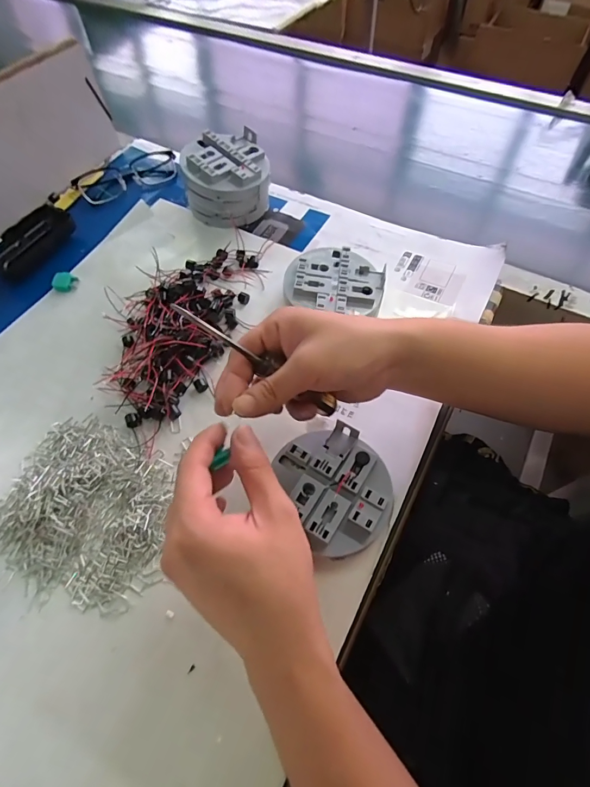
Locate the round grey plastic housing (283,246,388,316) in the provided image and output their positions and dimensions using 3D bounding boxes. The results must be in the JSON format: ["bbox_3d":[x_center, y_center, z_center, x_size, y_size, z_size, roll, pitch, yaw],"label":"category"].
[{"bbox_3d":[0.043,-0.113,0.419,0.101,0.039,0.094,20,62,11],"label":"round grey plastic housing"}]

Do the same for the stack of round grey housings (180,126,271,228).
[{"bbox_3d":[-0.083,-0.265,0.486,0.101,0.079,0.104,-10,61,-6],"label":"stack of round grey housings"}]

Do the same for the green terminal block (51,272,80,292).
[{"bbox_3d":[-0.265,-0.129,0.446,0.024,0.007,0.023,4,60,2],"label":"green terminal block"}]

